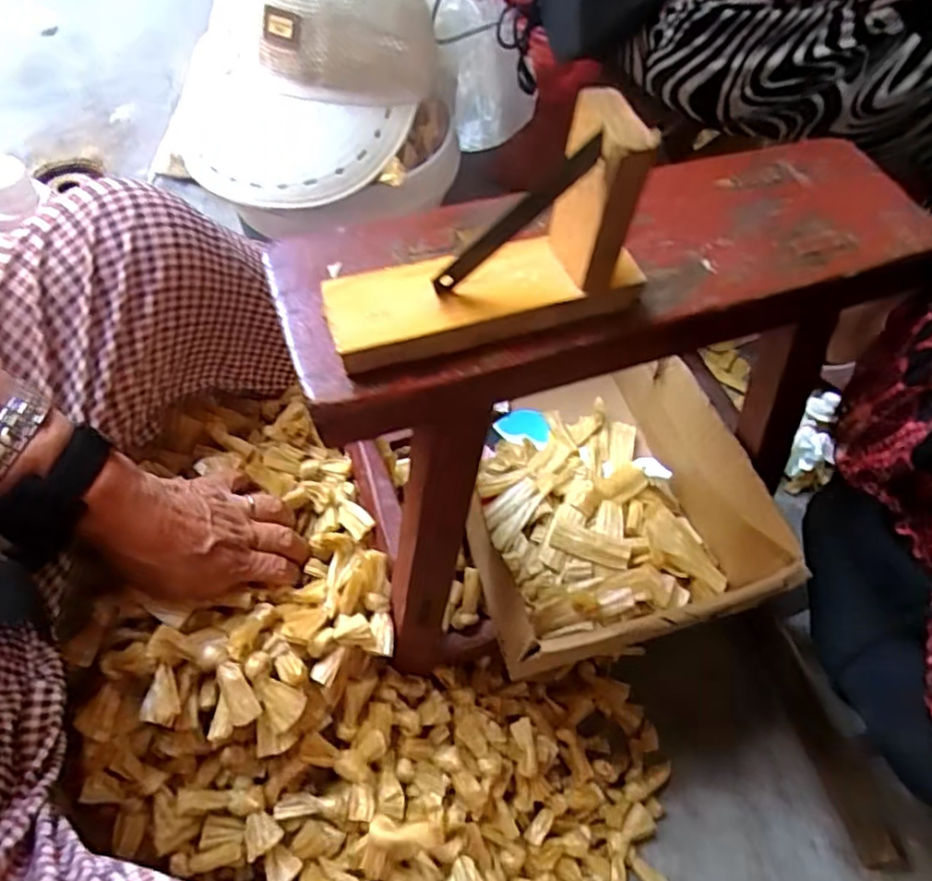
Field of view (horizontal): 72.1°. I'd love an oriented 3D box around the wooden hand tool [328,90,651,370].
[{"bbox_3d":[0.009,-0.091,0.288,0.151,0.094,0.047,-15,59,-14],"label":"wooden hand tool"}]

